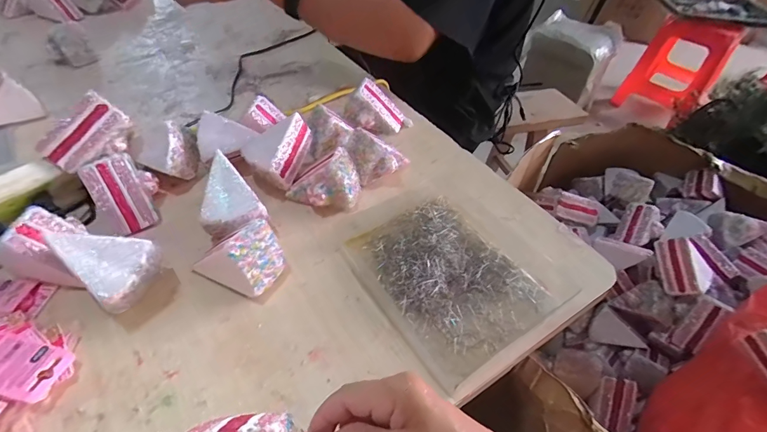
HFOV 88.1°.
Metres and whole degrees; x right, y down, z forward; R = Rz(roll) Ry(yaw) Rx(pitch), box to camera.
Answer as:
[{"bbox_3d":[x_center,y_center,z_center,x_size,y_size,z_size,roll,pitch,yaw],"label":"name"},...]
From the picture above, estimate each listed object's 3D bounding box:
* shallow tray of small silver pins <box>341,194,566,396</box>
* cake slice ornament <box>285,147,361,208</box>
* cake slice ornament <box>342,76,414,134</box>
[{"bbox_3d":[0.069,0.058,0.430,0.161,0.024,0.191,-24,53,-26],"label":"shallow tray of small silver pins"},{"bbox_3d":[-0.075,-0.045,0.492,0.088,0.063,0.057,4,46,-1],"label":"cake slice ornament"},{"bbox_3d":[-0.007,-0.161,0.611,0.105,0.067,0.069,4,46,-1],"label":"cake slice ornament"}]

